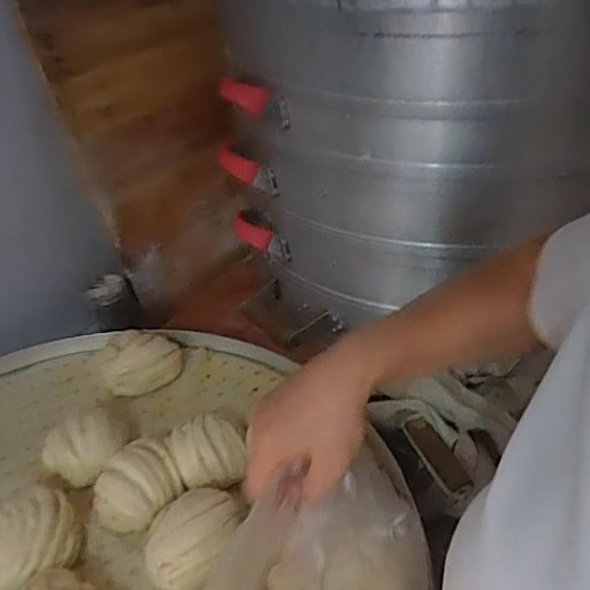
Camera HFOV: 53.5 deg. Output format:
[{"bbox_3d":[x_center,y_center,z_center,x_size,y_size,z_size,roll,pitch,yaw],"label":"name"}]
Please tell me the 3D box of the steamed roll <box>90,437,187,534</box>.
[{"bbox_3d":[-0.173,0.202,0.632,0.089,0.048,0.073,-23,40,-25],"label":"steamed roll"}]

